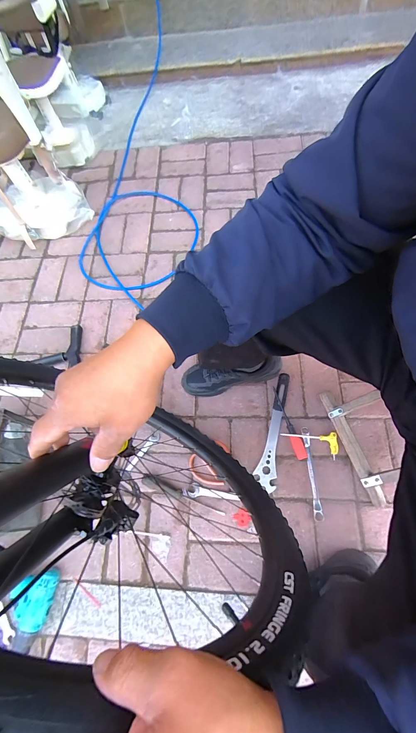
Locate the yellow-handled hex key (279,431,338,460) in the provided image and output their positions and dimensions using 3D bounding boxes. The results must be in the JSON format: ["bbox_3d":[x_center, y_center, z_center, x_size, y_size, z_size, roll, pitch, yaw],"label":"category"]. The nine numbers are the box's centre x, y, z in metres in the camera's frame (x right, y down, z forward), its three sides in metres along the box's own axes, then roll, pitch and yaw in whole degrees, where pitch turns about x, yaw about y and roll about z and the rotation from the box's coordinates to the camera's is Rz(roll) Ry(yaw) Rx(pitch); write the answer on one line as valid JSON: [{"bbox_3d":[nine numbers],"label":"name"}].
[{"bbox_3d":[0.262,0.203,0.751,0.138,0.015,0.065,-1,70,0],"label":"yellow-handled hex key"}]

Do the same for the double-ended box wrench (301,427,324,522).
[{"bbox_3d":[0.258,0.263,0.733,0.022,0.019,0.218,-3,70,-1],"label":"double-ended box wrench"}]

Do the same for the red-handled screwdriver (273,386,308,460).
[{"bbox_3d":[0.210,0.147,0.781,0.028,0.030,0.199,-17,71,-6],"label":"red-handled screwdriver"}]

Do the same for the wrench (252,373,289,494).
[{"bbox_3d":[0.176,0.167,0.791,0.051,0.018,0.312,13,70,5],"label":"wrench"}]

